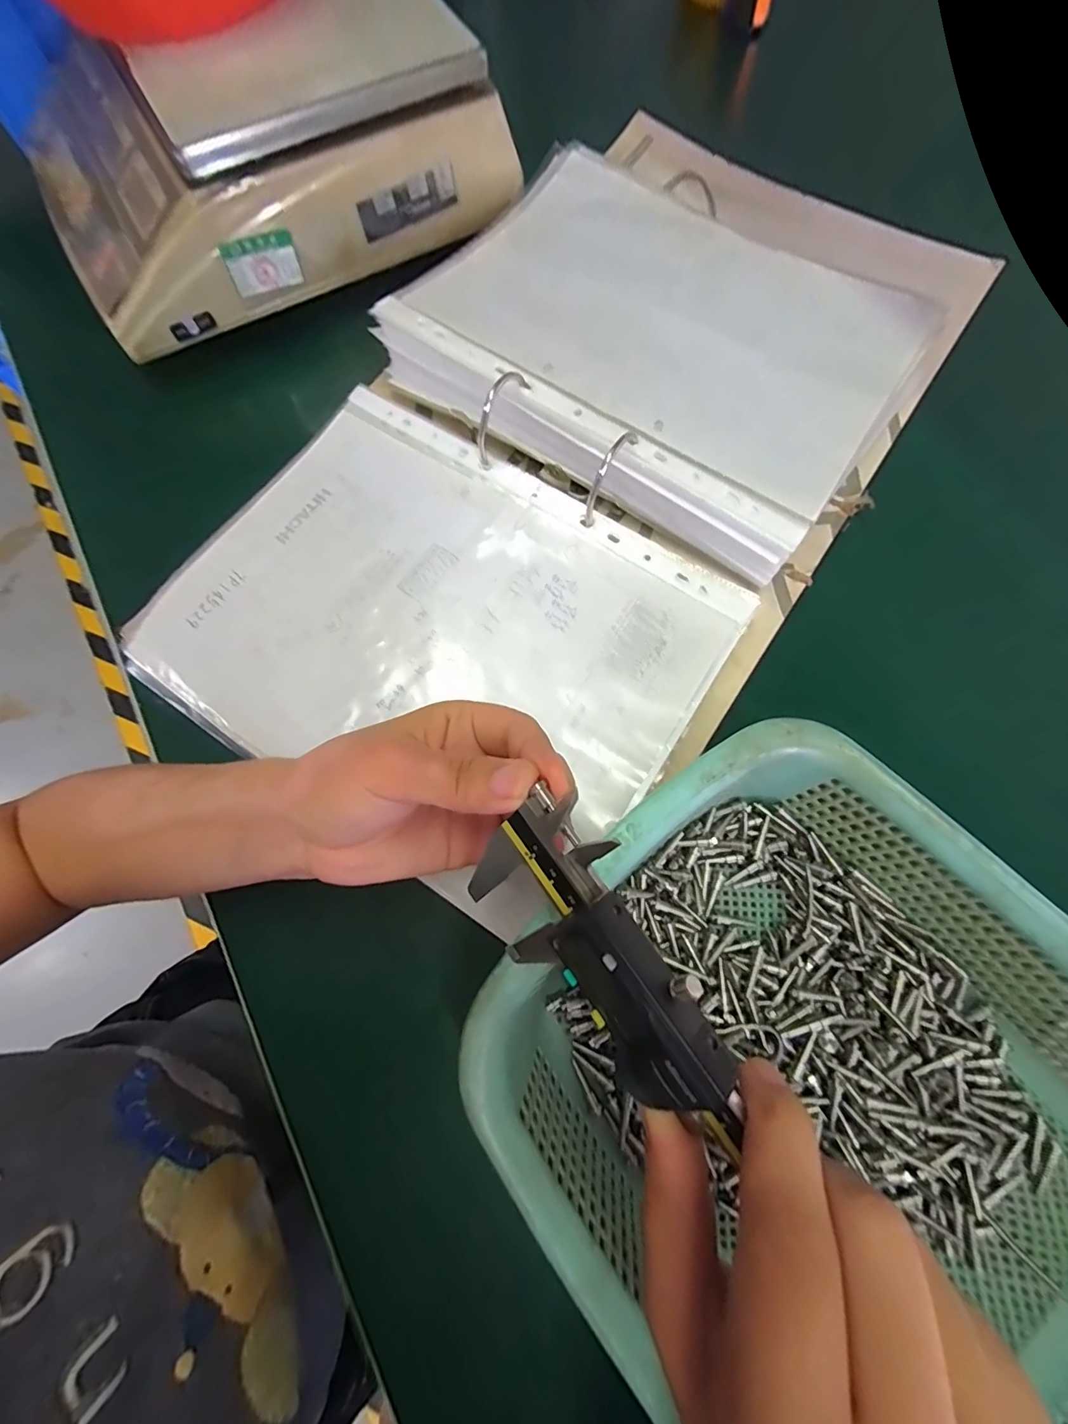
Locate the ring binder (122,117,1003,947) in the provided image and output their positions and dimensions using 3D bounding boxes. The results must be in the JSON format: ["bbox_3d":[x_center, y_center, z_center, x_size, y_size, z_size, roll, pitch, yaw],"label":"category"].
[{"bbox_3d":[0.031,-0.163,0.317,0.317,0.052,0.522,34,78,10],"label":"ring binder"}]

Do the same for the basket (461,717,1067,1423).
[{"bbox_3d":[0.132,0.165,0.195,0.219,0.068,0.295,-42,78,-10],"label":"basket"}]

